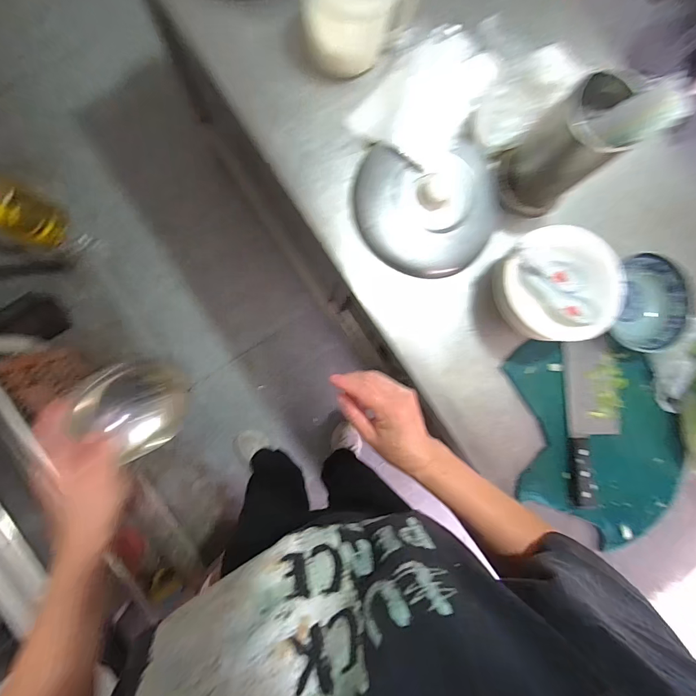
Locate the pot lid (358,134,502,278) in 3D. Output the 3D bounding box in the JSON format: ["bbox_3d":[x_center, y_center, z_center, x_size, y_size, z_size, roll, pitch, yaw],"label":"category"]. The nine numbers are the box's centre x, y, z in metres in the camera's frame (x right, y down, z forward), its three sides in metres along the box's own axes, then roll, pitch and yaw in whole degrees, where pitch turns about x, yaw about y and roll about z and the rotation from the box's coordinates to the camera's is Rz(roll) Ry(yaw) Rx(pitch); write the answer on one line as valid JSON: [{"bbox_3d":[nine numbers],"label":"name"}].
[{"bbox_3d":[0.115,-0.207,0.525,0.207,0.060,0.191,0,86,-6],"label":"pot lid"}]

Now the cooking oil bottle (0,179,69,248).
[{"bbox_3d":[-0.989,-0.416,1.055,0.117,0.307,0.138,28,84,-4],"label":"cooking oil bottle"}]

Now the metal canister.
[{"bbox_3d":[0.297,-0.276,0.494,0.109,0.160,0.102,0,86,-6],"label":"metal canister"}]

